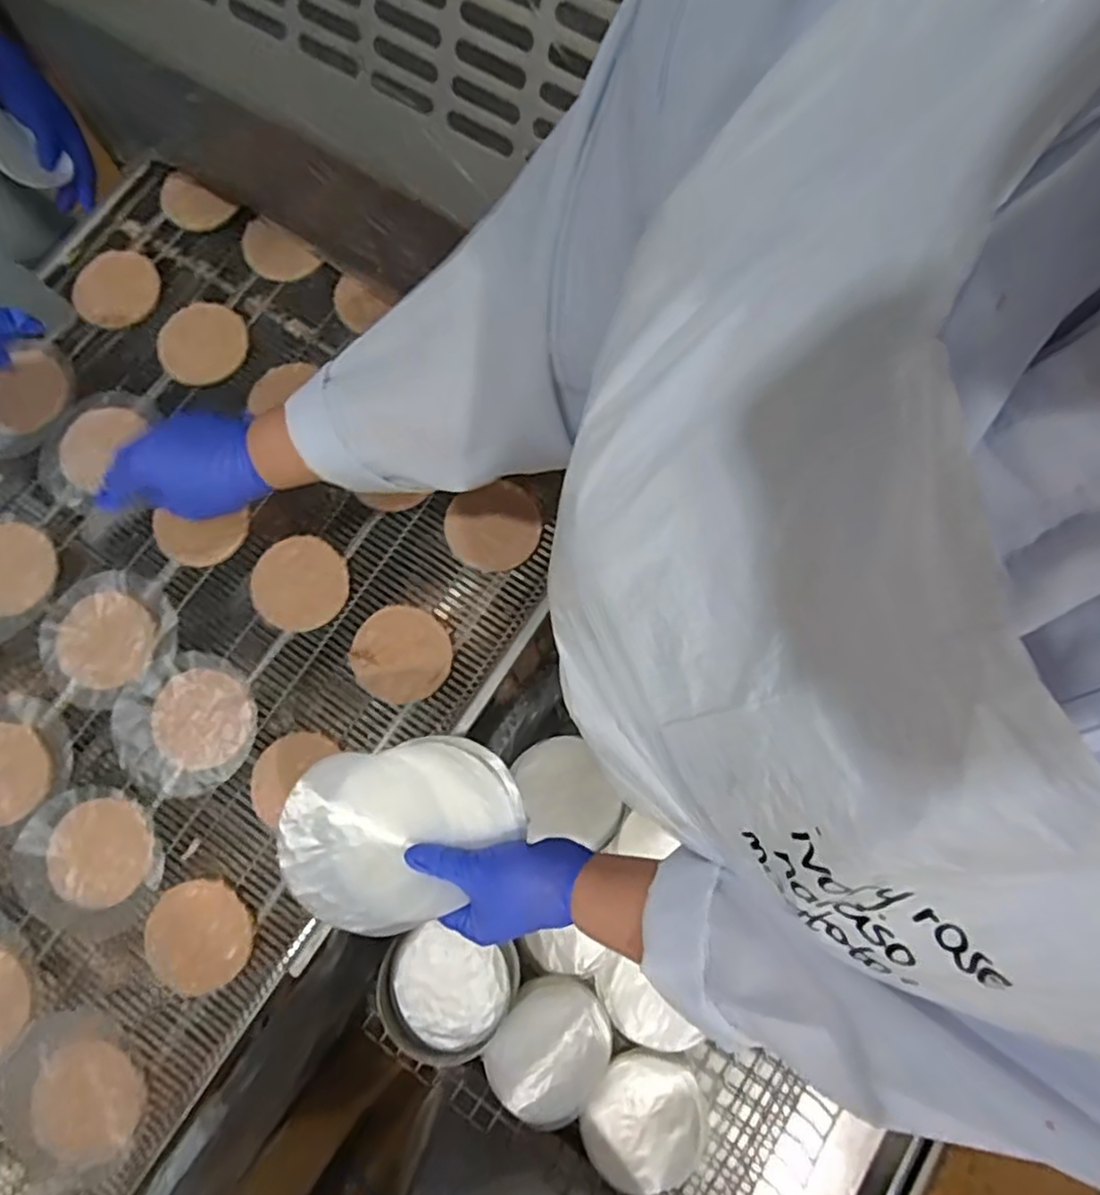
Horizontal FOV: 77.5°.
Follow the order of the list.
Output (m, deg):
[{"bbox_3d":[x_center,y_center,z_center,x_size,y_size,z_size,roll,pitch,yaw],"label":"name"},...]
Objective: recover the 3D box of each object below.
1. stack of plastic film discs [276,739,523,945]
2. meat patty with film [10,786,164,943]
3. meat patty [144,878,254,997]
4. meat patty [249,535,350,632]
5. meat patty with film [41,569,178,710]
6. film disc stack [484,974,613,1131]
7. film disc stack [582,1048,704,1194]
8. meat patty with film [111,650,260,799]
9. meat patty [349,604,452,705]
[{"bbox_3d":[-0.106,0.169,0.491,0.169,0.022,0.122,-11,74,-2],"label":"stack of plastic film discs"},{"bbox_3d":[-0.385,0.217,0.566,0.119,0.009,0.115,0,74,1],"label":"meat patty with film"},{"bbox_3d":[-0.284,0.272,0.553,0.083,0.007,0.081,-19,75,-5],"label":"meat patty"},{"bbox_3d":[-0.222,-0.012,0.608,0.082,0.014,0.079,0,74,1],"label":"meat patty"},{"bbox_3d":[-0.395,0.034,0.607,0.115,0.008,0.107,0,74,1],"label":"meat patty with film"},{"bbox_3d":[-0.001,0.507,0.775,0.122,0.032,0.145,37,70,-5],"label":"film disc stack"},{"bbox_3d":[0.105,0.587,0.771,0.133,0.046,0.133,-9,74,-2],"label":"film disc stack"},{"bbox_3d":[-0.312,0.109,0.586,0.114,0.010,0.111,0,74,1],"label":"meat patty with film"},{"bbox_3d":[-0.129,0.048,0.594,0.083,0.009,0.083,0,74,1],"label":"meat patty"}]

